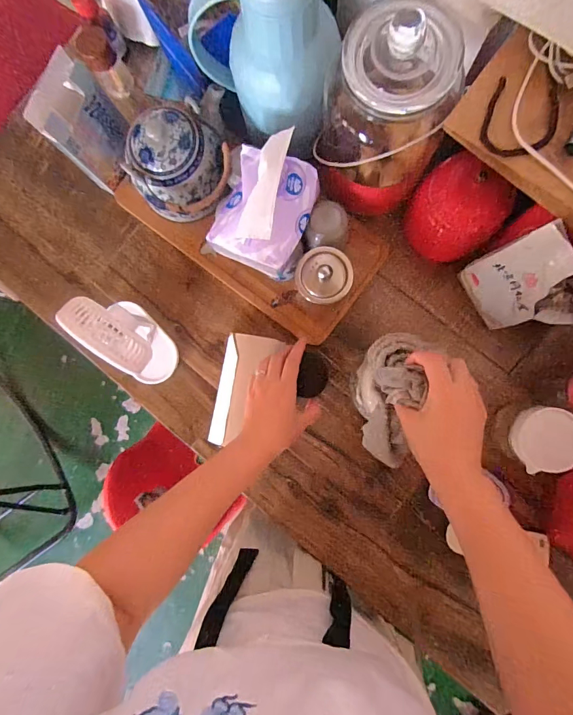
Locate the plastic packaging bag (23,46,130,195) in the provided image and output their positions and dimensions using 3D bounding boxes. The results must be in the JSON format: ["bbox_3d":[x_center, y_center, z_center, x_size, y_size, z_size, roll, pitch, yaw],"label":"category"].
[{"bbox_3d":[-0.270,-0.312,0.516,0.027,0.168,0.096,29,90,5],"label":"plastic packaging bag"}]

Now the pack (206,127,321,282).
[{"bbox_3d":[-0.029,-0.183,0.464,0.110,0.115,0.135,22,89,5],"label":"pack"}]

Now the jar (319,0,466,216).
[{"bbox_3d":[0.113,-0.280,0.443,0.141,0.223,0.146,4,88,4],"label":"jar"}]

